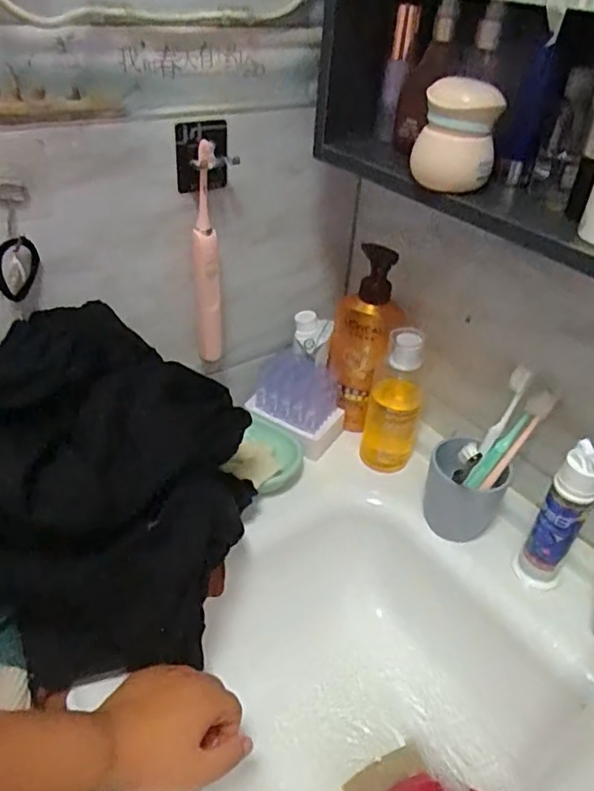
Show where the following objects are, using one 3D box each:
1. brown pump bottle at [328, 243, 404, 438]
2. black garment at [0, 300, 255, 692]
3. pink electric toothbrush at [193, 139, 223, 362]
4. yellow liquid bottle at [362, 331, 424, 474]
[{"bbox_3d":[0.080,-0.059,0.709,0.081,0.219,0.070,11,38,8],"label":"brown pump bottle"},{"bbox_3d":[-0.164,0.079,0.501,0.218,0.216,0.240,16,39,14],"label":"black garment"},{"bbox_3d":[-0.094,-0.139,0.618,0.027,0.231,0.020,-4,39,-11],"label":"pink electric toothbrush"},{"bbox_3d":[0.121,0.007,0.690,0.072,0.175,0.070,11,38,8],"label":"yellow liquid bottle"}]

